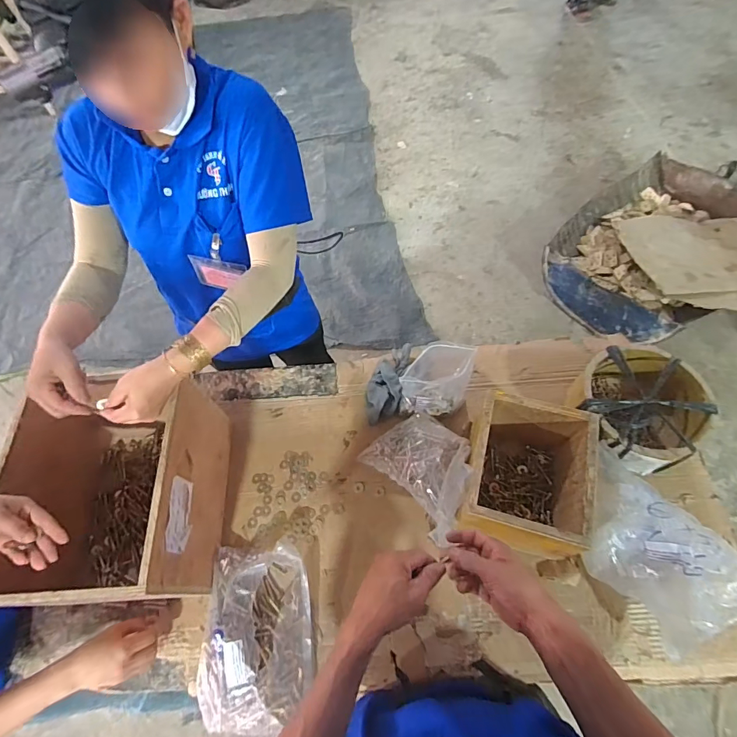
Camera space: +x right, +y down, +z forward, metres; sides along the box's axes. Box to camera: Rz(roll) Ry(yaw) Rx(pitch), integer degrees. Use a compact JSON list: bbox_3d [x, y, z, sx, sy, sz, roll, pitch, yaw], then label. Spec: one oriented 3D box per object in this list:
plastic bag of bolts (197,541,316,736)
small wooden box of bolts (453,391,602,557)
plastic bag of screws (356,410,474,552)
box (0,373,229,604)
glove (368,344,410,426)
[{"bbox_3d":[-0.181,0.419,0.685,0.177,0.074,0.255,-8,63,-1],"label":"plastic bag of bolts"},{"bbox_3d":[0.255,0.178,0.716,0.184,0.167,0.215,19,65,13],"label":"small wooden box of bolts"},{"bbox_3d":[0.105,0.165,0.730,0.150,0.149,0.202,-36,66,-14],"label":"plastic bag of screws"},{"bbox_3d":[-0.416,0.203,0.716,0.288,0.231,0.326,-3,63,2],"label":"box"},{"bbox_3d":[0.041,0.025,0.882,0.075,0.037,0.185,11,64,9],"label":"glove"}]

